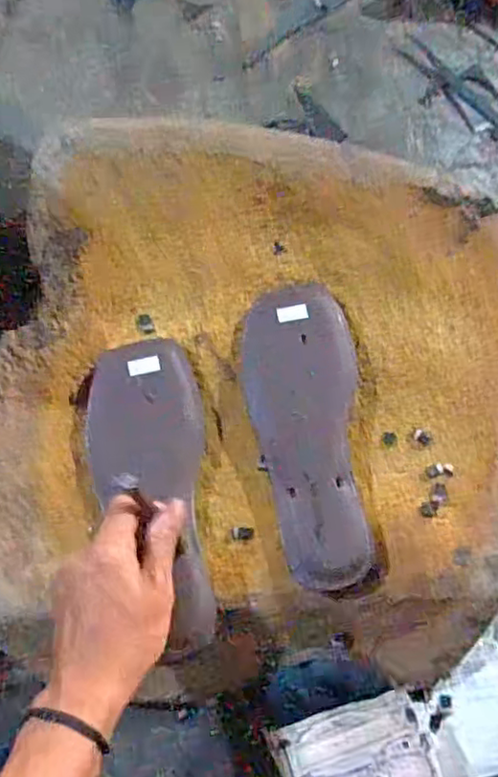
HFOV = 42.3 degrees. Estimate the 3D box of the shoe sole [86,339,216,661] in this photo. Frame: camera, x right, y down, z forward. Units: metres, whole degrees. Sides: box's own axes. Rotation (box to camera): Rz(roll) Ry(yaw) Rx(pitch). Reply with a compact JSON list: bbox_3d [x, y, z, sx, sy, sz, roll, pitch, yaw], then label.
[{"bbox_3d":[-0.069,0.082,0.500,0.089,0.010,0.237,-12,81,-6],"label":"shoe sole"}]

